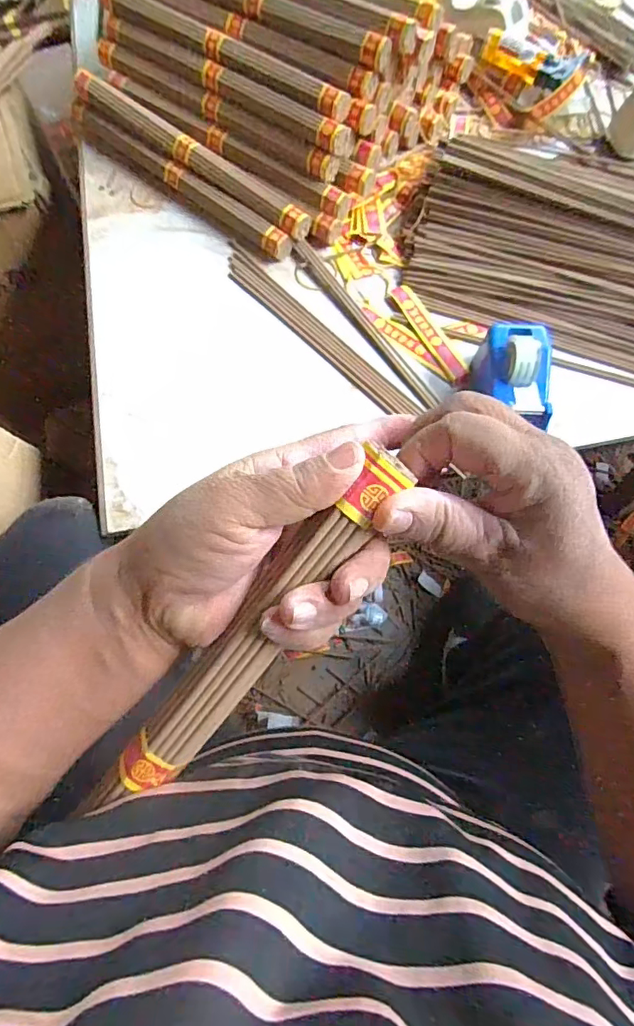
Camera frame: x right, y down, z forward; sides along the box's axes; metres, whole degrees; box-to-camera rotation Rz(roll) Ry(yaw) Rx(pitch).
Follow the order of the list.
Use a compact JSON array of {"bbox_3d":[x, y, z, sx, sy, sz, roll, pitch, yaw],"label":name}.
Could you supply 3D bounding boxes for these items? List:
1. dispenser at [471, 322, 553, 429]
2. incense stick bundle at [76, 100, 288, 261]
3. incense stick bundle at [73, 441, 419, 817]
[{"bbox_3d":[0.170,-0.118,0.461,0.056,0.057,0.100,6,70,3],"label":"dispenser"},{"bbox_3d":[-0.153,-0.362,0.564,0.312,0.028,0.026,37,74,13],"label":"incense stick bundle"},{"bbox_3d":[-0.031,0.054,0.216,0.023,0.018,0.194,42,102,14],"label":"incense stick bundle"}]

